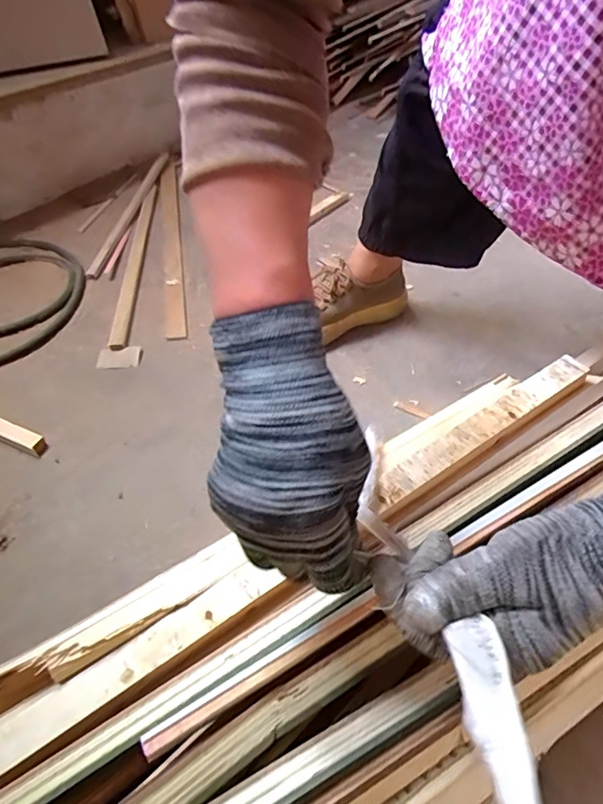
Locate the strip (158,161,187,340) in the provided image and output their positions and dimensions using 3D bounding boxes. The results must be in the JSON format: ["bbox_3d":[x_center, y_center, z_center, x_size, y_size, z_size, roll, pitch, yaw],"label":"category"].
[{"bbox_3d":[-0.255,-0.338,0.978,0.042,0.016,0.640,-9,48,-8],"label":"strip"}]

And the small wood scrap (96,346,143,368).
[{"bbox_3d":[-0.269,-0.068,0.738,0.062,0.006,0.036,-1,47,-1],"label":"small wood scrap"}]

